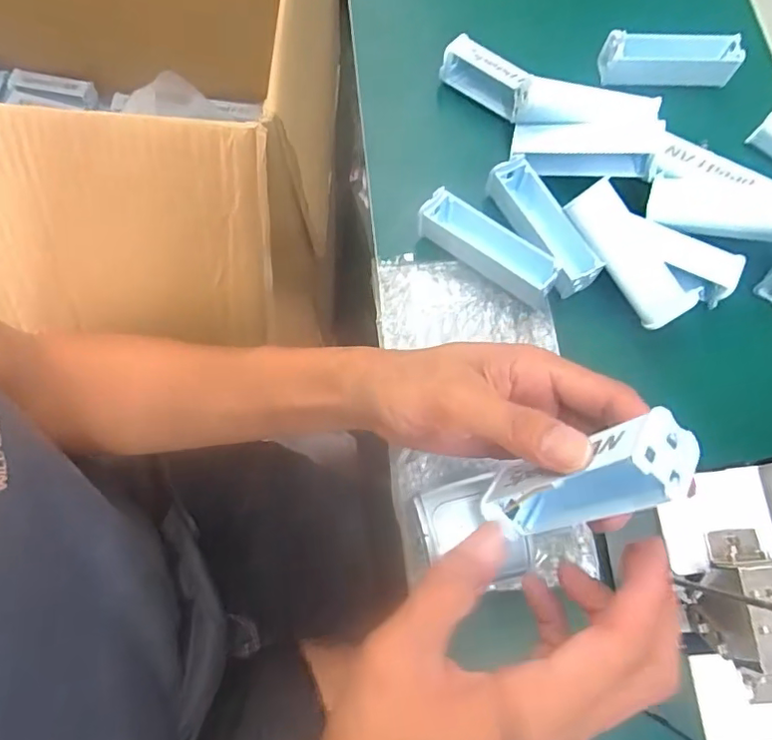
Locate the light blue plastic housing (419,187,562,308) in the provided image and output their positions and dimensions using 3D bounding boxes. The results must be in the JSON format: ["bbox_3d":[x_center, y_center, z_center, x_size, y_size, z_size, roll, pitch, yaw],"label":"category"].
[{"bbox_3d":[0.072,-0.086,0.383,0.099,0.029,0.031,32,75,9],"label":"light blue plastic housing"}]

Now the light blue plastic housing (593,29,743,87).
[{"bbox_3d":[0.221,-0.243,0.435,0.103,0.036,0.022,3,72,0],"label":"light blue plastic housing"}]

